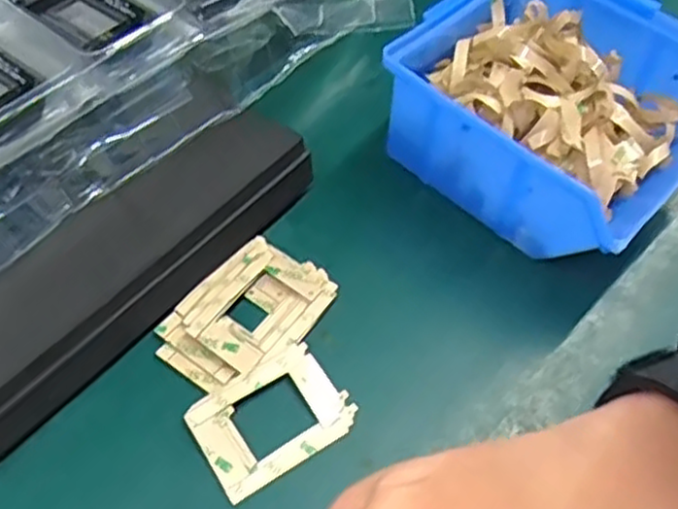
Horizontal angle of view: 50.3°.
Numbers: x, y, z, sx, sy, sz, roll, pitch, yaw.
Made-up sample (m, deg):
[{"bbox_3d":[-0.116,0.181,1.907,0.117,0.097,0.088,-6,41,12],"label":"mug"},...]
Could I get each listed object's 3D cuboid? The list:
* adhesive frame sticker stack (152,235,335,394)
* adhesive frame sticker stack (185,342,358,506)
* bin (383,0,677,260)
[{"bbox_3d":[-0.040,0.025,0.309,0.049,0.005,0.072,36,61,21],"label":"adhesive frame sticker stack"},{"bbox_3d":[-0.026,0.063,0.283,0.058,0.006,0.041,-29,61,-21],"label":"adhesive frame sticker stack"},{"bbox_3d":[0.101,-0.066,0.346,0.124,0.069,0.131,-37,64,-25],"label":"bin"}]

